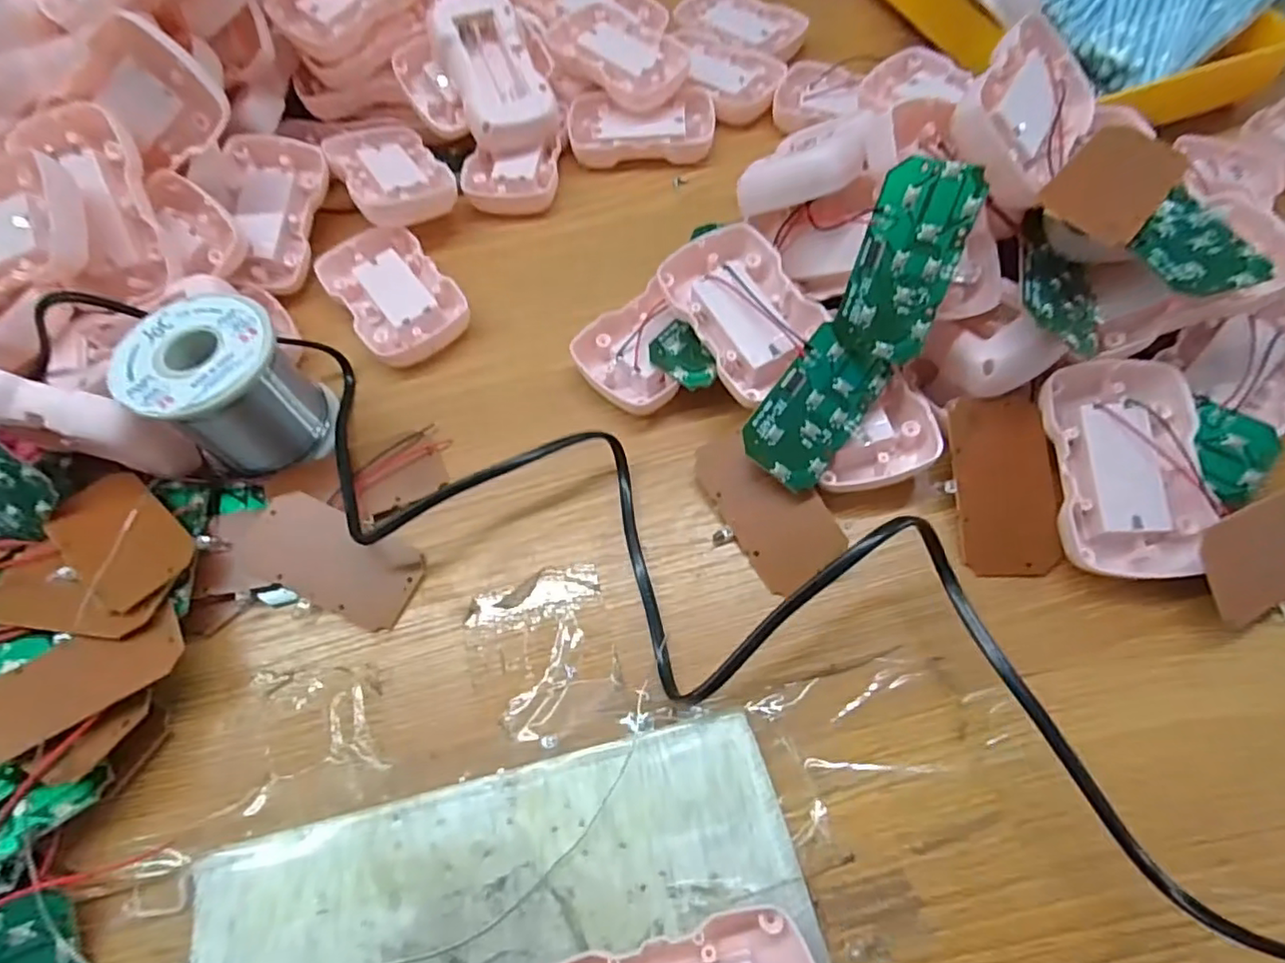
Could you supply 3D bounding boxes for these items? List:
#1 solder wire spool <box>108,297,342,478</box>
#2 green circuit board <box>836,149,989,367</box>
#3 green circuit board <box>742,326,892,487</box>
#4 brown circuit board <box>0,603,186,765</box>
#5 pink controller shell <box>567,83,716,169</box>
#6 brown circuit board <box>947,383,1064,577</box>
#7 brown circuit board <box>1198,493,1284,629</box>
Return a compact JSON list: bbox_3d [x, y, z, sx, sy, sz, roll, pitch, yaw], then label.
[{"bbox_3d":[-0.179,-0.042,0.271,0.058,0.054,0.058,-24,65,-9],"label":"solder wire spool"},{"bbox_3d":[0.104,-0.086,0.244,0.036,0.073,0.004,26,25,27],"label":"green circuit board"},{"bbox_3d":[0.072,-0.031,0.259,0.036,0.004,0.068,37,81,2],"label":"green circuit board"},{"bbox_3d":[-0.212,0.075,0.228,0.075,0.004,0.041,-29,54,-17],"label":"brown circuit board"},{"bbox_3d":[0.000,-0.219,0.382,0.087,0.014,0.054,-4,63,1],"label":"pink controller shell"},{"bbox_3d":[0.151,0.000,0.259,0.038,0.004,0.077,-2,79,5],"label":"brown circuit board"},{"bbox_3d":[0.243,0.030,0.238,0.069,0.004,0.046,-19,93,-15],"label":"brown circuit board"}]

